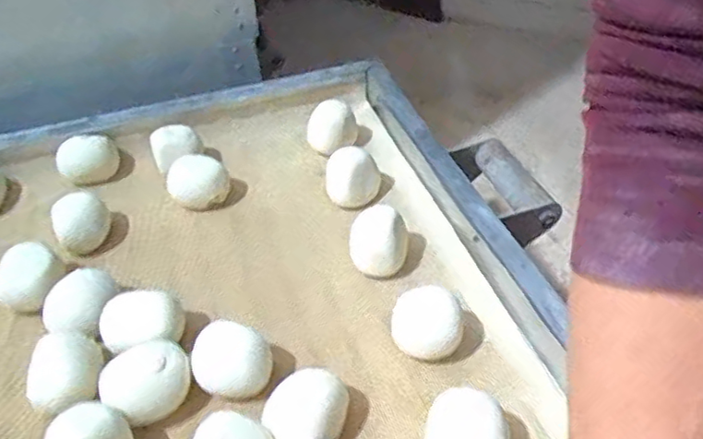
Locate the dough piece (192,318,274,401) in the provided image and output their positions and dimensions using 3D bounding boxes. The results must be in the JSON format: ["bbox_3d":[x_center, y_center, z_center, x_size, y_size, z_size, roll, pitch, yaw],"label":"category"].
[{"bbox_3d":[-0.086,0.100,0.424,0.051,0.032,0.044,16,46,21],"label":"dough piece"}]

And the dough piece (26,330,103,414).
[{"bbox_3d":[-0.204,0.108,0.421,0.047,0.039,0.051,-2,42,2],"label":"dough piece"}]

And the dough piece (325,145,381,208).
[{"bbox_3d":[0.002,-0.032,0.567,0.050,0.055,0.044,-4,42,0],"label":"dough piece"}]

